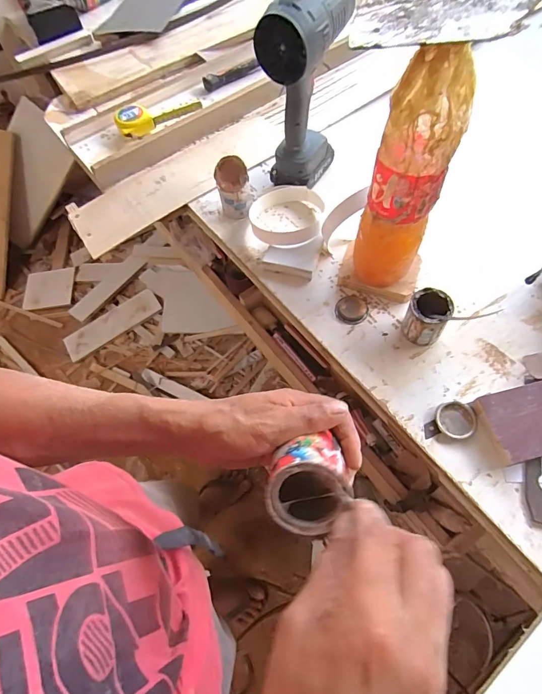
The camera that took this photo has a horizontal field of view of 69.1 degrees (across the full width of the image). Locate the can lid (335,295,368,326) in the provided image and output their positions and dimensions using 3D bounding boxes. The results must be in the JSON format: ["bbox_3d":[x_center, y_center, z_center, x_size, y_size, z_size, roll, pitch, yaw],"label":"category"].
[{"bbox_3d":[0.116,-0.054,0.567,0.046,0.006,0.047,-2,62,3],"label":"can lid"}]

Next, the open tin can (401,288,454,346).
[{"bbox_3d":[0.204,-0.038,0.519,0.049,0.061,0.053,-2,62,3],"label":"open tin can"}]

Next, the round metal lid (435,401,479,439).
[{"bbox_3d":[0.224,0.088,0.476,0.045,0.012,0.046,-2,62,3],"label":"round metal lid"}]

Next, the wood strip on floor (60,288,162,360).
[{"bbox_3d":[-0.614,-0.087,1.521,0.389,0.020,0.116,-32,73,-1],"label":"wood strip on floor"}]

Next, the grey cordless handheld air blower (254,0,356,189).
[{"bbox_3d":[0.052,-0.390,0.607,0.085,0.263,0.141,22,65,15],"label":"grey cordless handheld air blower"}]

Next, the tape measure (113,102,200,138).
[{"bbox_3d":[-0.222,-0.458,0.771,0.162,0.033,0.059,-29,64,-11],"label":"tape measure"}]

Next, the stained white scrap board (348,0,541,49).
[{"bbox_3d":[0.131,-0.258,0.305,0.136,0.005,0.092,13,63,23],"label":"stained white scrap board"}]

